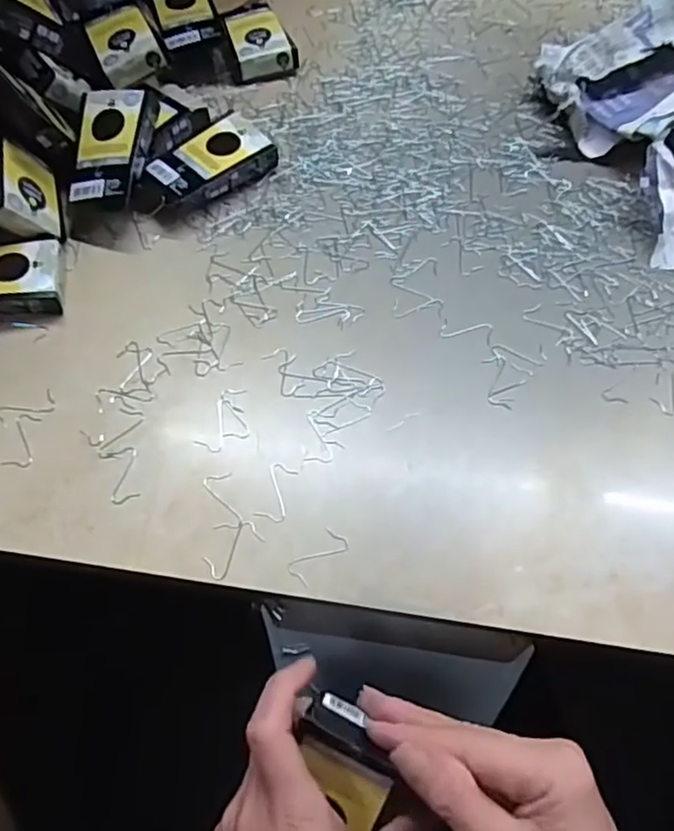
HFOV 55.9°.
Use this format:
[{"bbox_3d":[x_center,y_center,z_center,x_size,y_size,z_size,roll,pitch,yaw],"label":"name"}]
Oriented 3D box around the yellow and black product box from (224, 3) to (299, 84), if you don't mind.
[{"bbox_3d":[-0.068,-0.325,0.554,0.052,0.025,0.072,-17,63,-8],"label":"yellow and black product box"}]

